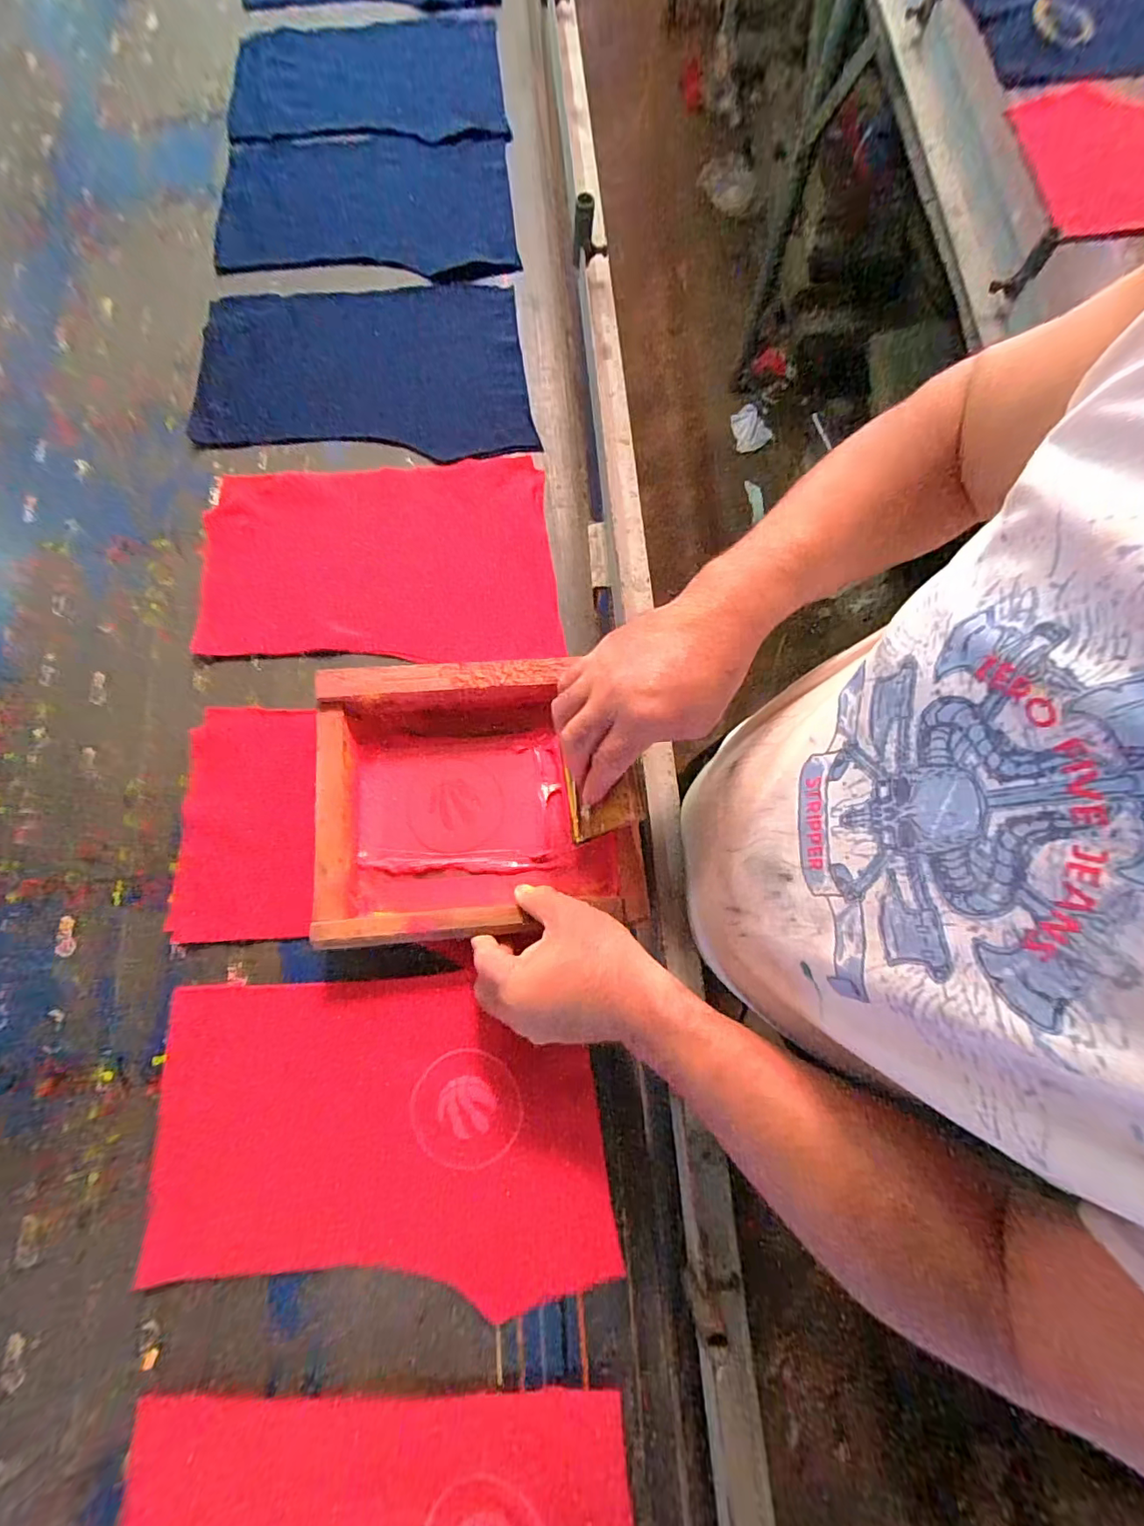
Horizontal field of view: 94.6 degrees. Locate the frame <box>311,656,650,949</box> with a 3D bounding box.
[{"bbox_3d":[-0.077,0.027,0.449,0.260,0.058,0.222,-5,77,0],"label":"frame"}]

